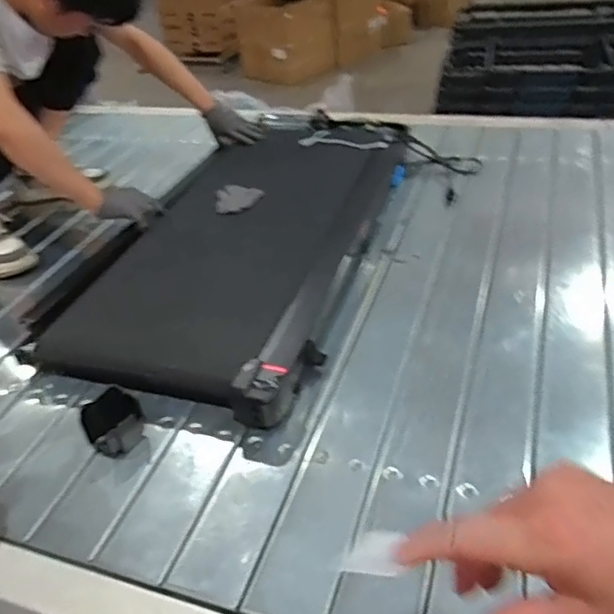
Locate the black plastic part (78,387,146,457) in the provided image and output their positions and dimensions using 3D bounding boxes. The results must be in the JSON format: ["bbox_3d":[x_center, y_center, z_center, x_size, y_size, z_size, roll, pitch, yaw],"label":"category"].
[{"bbox_3d":[-0.281,0.174,0.881,0.080,0.073,0.068,-21,38,-20],"label":"black plastic part"}]

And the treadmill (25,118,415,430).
[{"bbox_3d":[-0.112,-0.167,1.291,0.470,0.103,0.968,7,39,18],"label":"treadmill"}]

